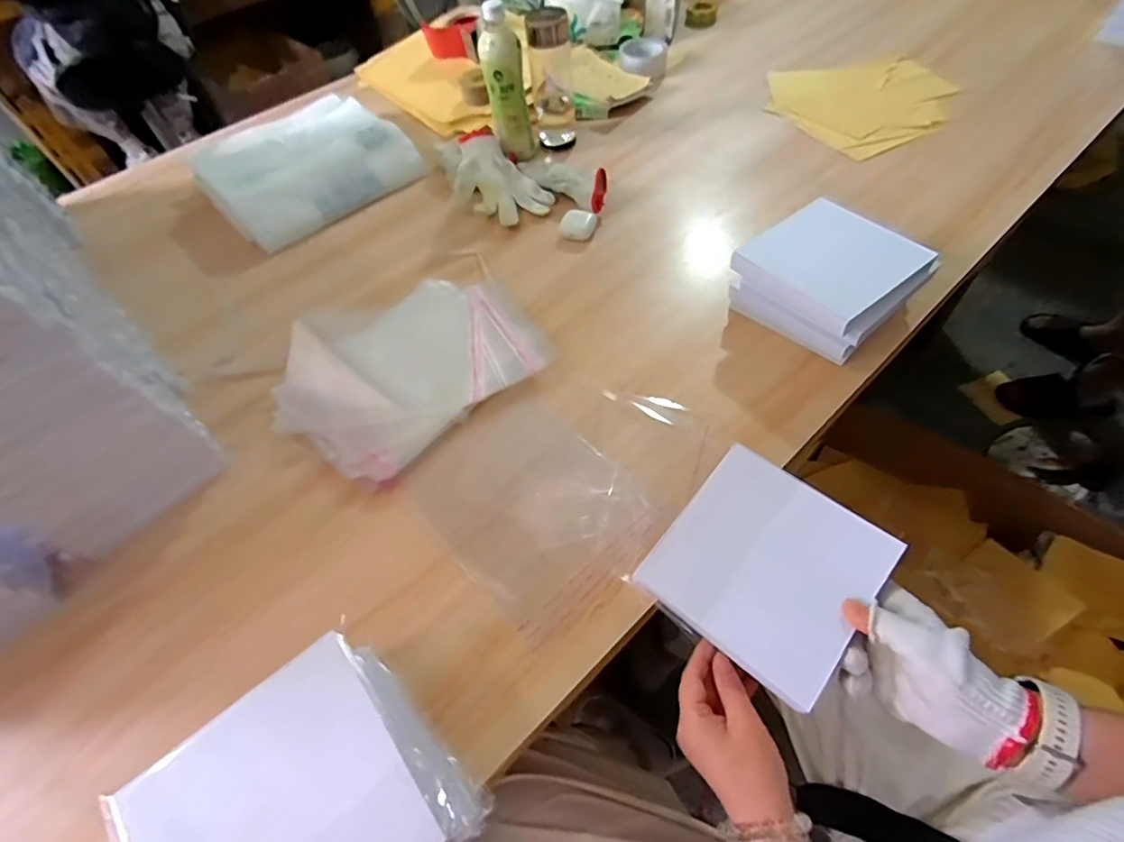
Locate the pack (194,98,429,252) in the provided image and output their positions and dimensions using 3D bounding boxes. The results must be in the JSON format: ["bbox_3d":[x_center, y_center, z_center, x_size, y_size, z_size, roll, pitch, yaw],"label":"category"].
[{"bbox_3d":[-0.438,-0.439,0.898,0.304,0.047,0.314,-40,62,-20],"label":"pack"}]

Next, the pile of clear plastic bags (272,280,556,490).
[{"bbox_3d":[-0.191,-0.083,0.648,0.296,0.029,0.268,-39,62,-20],"label":"pile of clear plastic bags"}]

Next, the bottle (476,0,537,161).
[{"bbox_3d":[-0.086,-0.520,0.827,0.070,0.199,0.056,-9,56,-1],"label":"bottle"}]

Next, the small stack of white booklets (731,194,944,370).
[{"bbox_3d":[0.299,-0.156,0.609,0.140,0.093,0.153,-38,61,-19],"label":"small stack of white booklets"}]

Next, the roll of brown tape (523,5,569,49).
[{"bbox_3d":[-0.022,-0.596,0.810,0.063,0.034,0.054,-5,55,2],"label":"roll of brown tape"}]

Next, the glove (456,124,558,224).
[{"bbox_3d":[-0.110,-0.374,0.829,0.123,0.047,0.189,-34,60,-17],"label":"glove"}]

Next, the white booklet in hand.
[{"bbox_3d":[0.162,0.112,0.423,0.147,0.010,0.148,35,78,21],"label":"white booklet in hand"}]

